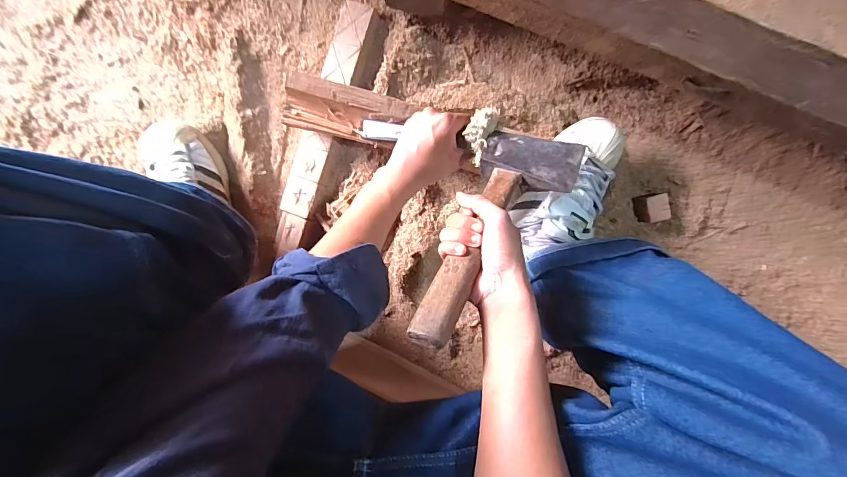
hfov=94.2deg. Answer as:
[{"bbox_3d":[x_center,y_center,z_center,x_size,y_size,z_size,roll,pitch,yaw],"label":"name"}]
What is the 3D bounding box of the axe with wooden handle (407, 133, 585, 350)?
[{"bbox_3d":[0.071,-0.014,0.396,0.096,0.042,0.275,32,63,0],"label":"axe with wooden handle"}]

